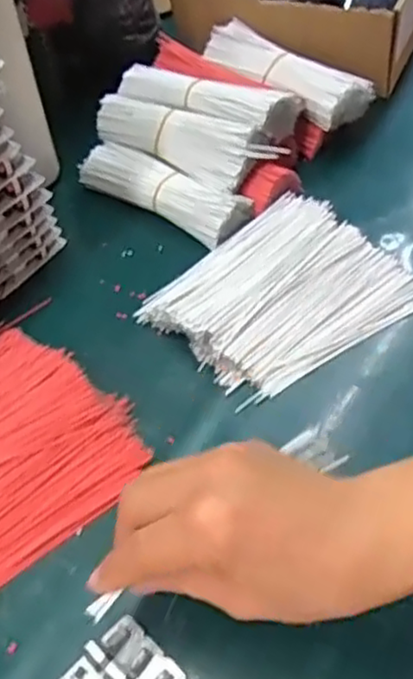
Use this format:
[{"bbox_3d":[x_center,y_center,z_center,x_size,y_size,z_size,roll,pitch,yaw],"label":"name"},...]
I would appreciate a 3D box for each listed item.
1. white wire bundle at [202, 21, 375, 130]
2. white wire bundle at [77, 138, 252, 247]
[{"bbox_3d":[0.065,-0.224,0.581,0.147,0.037,0.056,36,61,21],"label":"white wire bundle"},{"bbox_3d":[-0.034,-0.113,0.537,0.145,0.036,0.039,26,56,24],"label":"white wire bundle"}]

